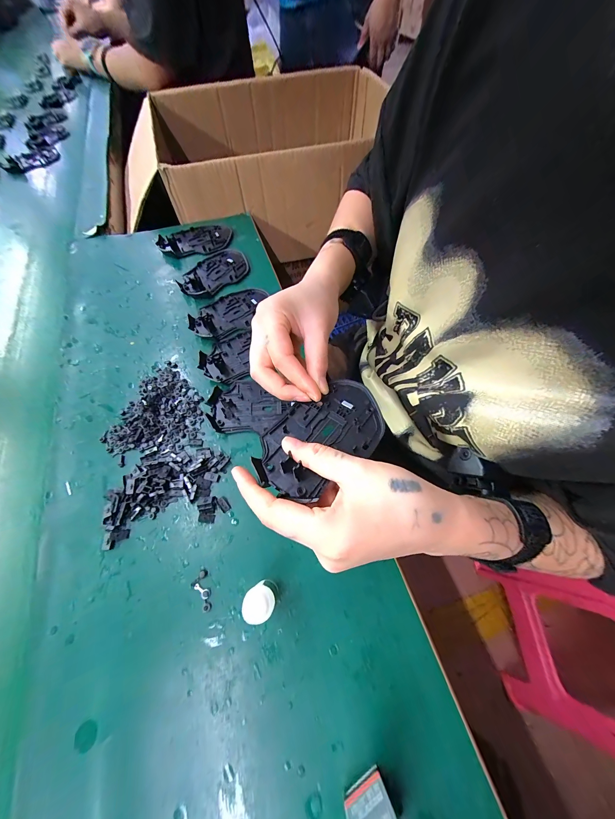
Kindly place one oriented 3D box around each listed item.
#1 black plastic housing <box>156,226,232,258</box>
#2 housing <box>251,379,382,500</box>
[{"bbox_3d":[-0.184,-0.282,0.432,0.114,0.013,0.070,-18,65,-8],"label":"black plastic housing"},{"bbox_3d":[0.012,0.019,0.209,0.113,0.014,0.068,-36,68,-15],"label":"housing"}]

